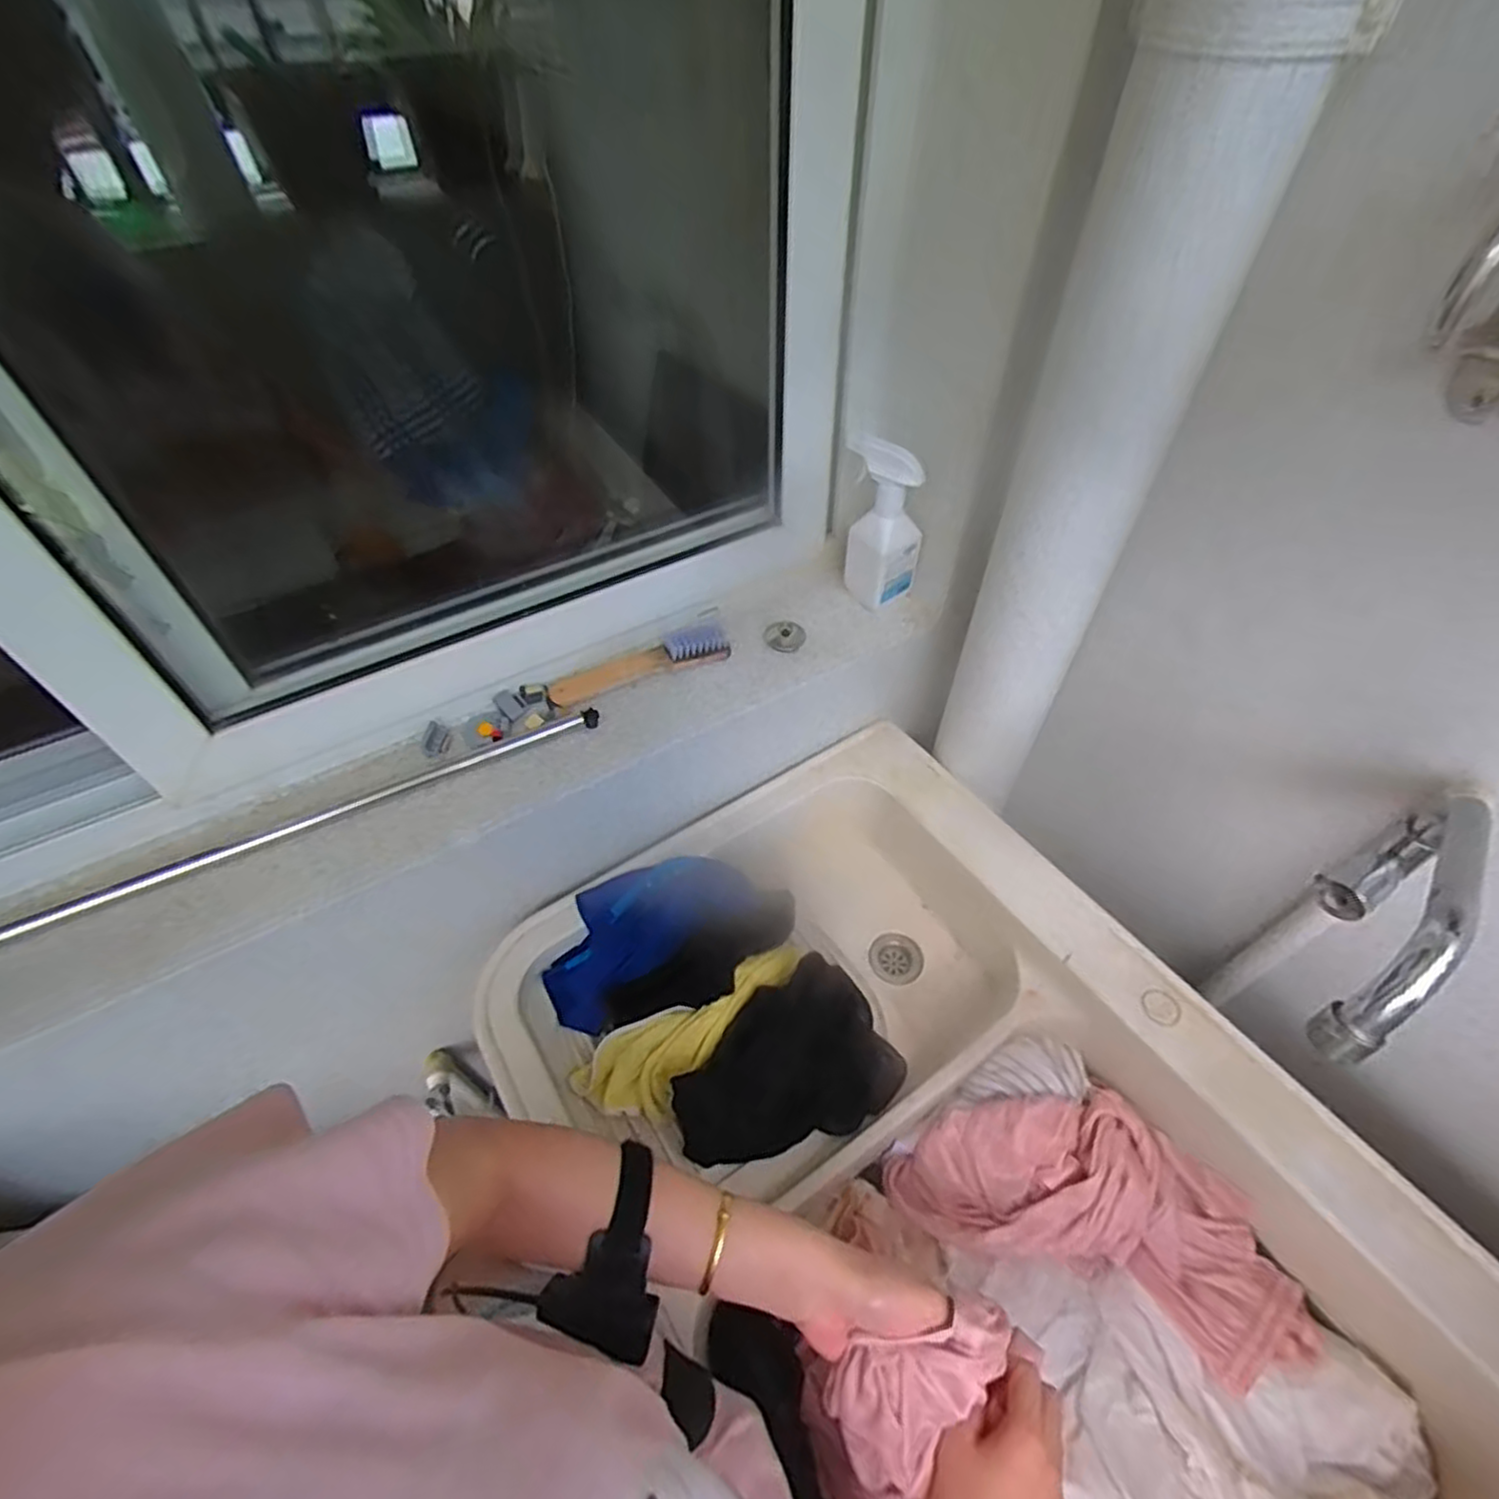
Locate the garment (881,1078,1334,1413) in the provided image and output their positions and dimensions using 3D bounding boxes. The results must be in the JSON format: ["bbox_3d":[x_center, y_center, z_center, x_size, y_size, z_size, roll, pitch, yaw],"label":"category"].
[{"bbox_3d":[0.325,0.417,0.656,0.338,0.048,0.176,21,53,17],"label":"garment"}]

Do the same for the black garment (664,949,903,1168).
[{"bbox_3d":[0.039,0.314,0.691,0.228,0.099,0.135,-25,54,-19],"label":"black garment"}]

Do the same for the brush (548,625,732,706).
[{"bbox_3d":[-0.118,-0.091,0.774,0.202,0.027,0.042,-22,53,-16],"label":"brush"}]

